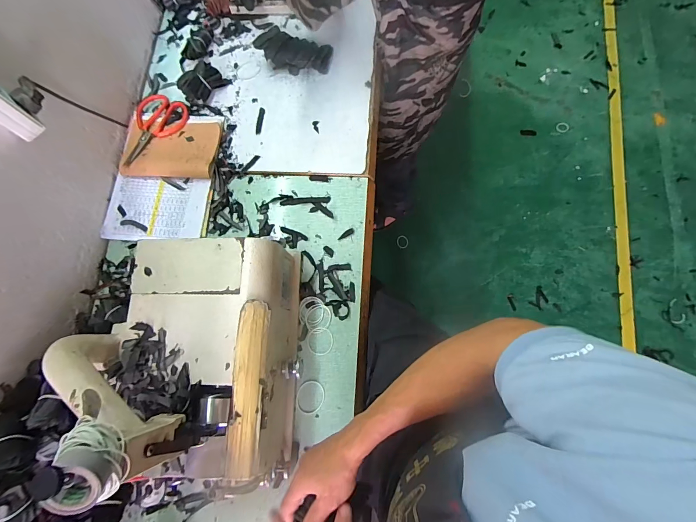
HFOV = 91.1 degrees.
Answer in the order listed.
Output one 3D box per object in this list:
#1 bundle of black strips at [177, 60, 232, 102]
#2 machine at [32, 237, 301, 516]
[{"bbox_3d":[-0.330,-0.407,0.771,0.069,0.041,0.103,42,82,11],"label":"bundle of black strips"},{"bbox_3d":[-0.247,0.127,0.479,0.308,0.320,0.357,2,76,3],"label":"machine"}]

